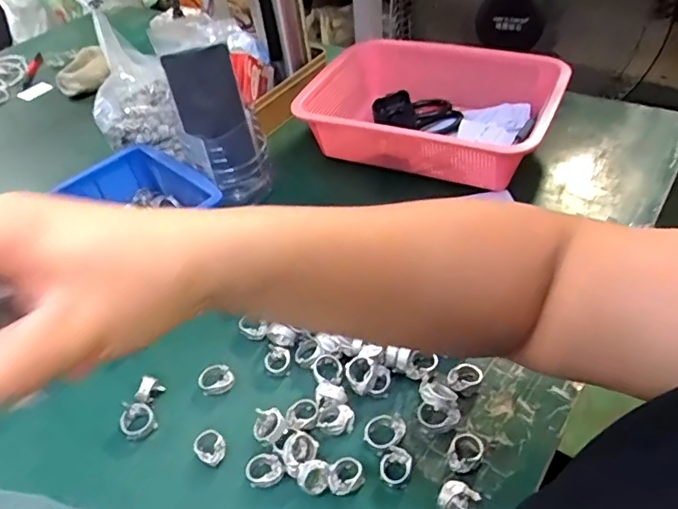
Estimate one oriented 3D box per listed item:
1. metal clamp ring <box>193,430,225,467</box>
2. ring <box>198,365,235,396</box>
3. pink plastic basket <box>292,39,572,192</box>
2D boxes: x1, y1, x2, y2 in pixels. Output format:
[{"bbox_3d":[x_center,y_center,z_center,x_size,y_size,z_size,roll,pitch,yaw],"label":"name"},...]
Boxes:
[{"bbox_3d":[-0.104,0.155,0.440,0.023,0.010,0.030,-31,48,-22],"label":"metal clamp ring"},{"bbox_3d":[-0.110,0.111,0.488,0.029,0.010,0.027,-4,43,4],"label":"ring"},{"bbox_3d":[0.120,-0.182,0.700,0.298,0.085,0.210,17,49,24],"label":"pink plastic basket"}]

